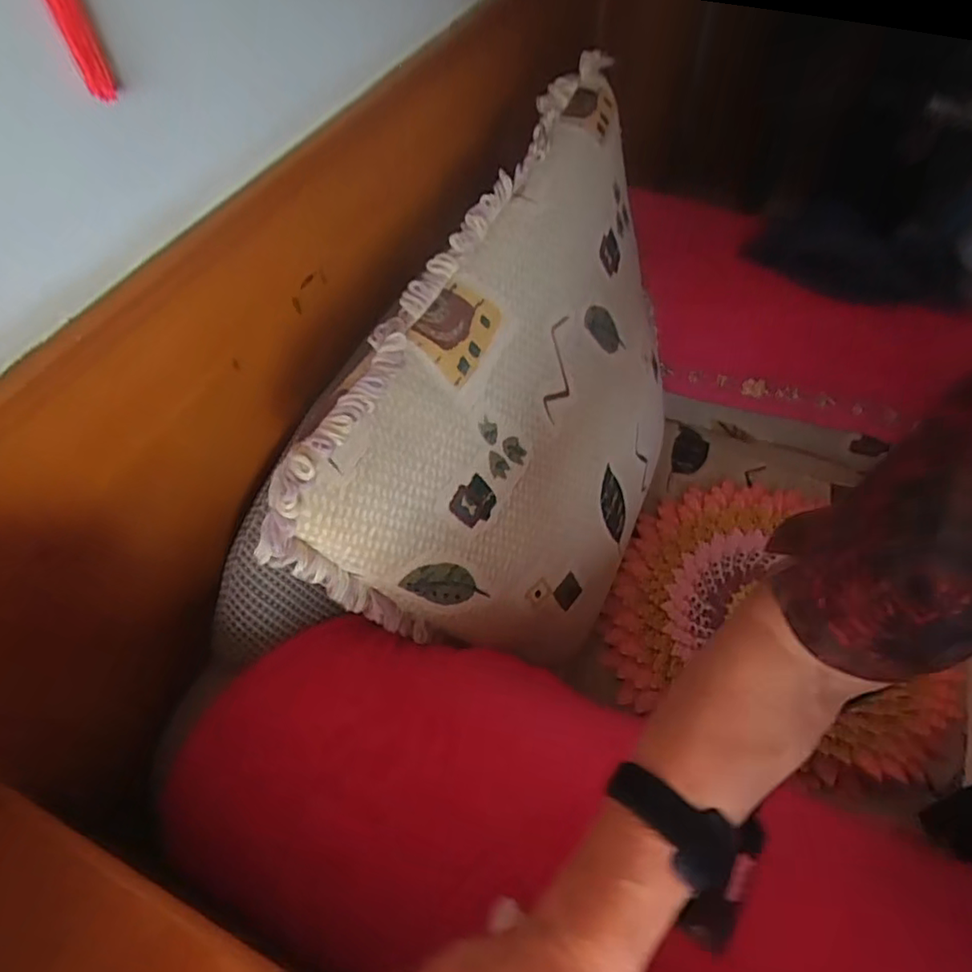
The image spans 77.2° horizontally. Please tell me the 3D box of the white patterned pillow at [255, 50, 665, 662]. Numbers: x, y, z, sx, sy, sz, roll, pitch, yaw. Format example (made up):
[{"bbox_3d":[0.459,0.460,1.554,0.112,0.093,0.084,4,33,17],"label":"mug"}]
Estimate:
[{"bbox_3d":[0.055,-0.087,0.735,0.150,0.489,0.643,7,55,44],"label":"white patterned pillow"}]

